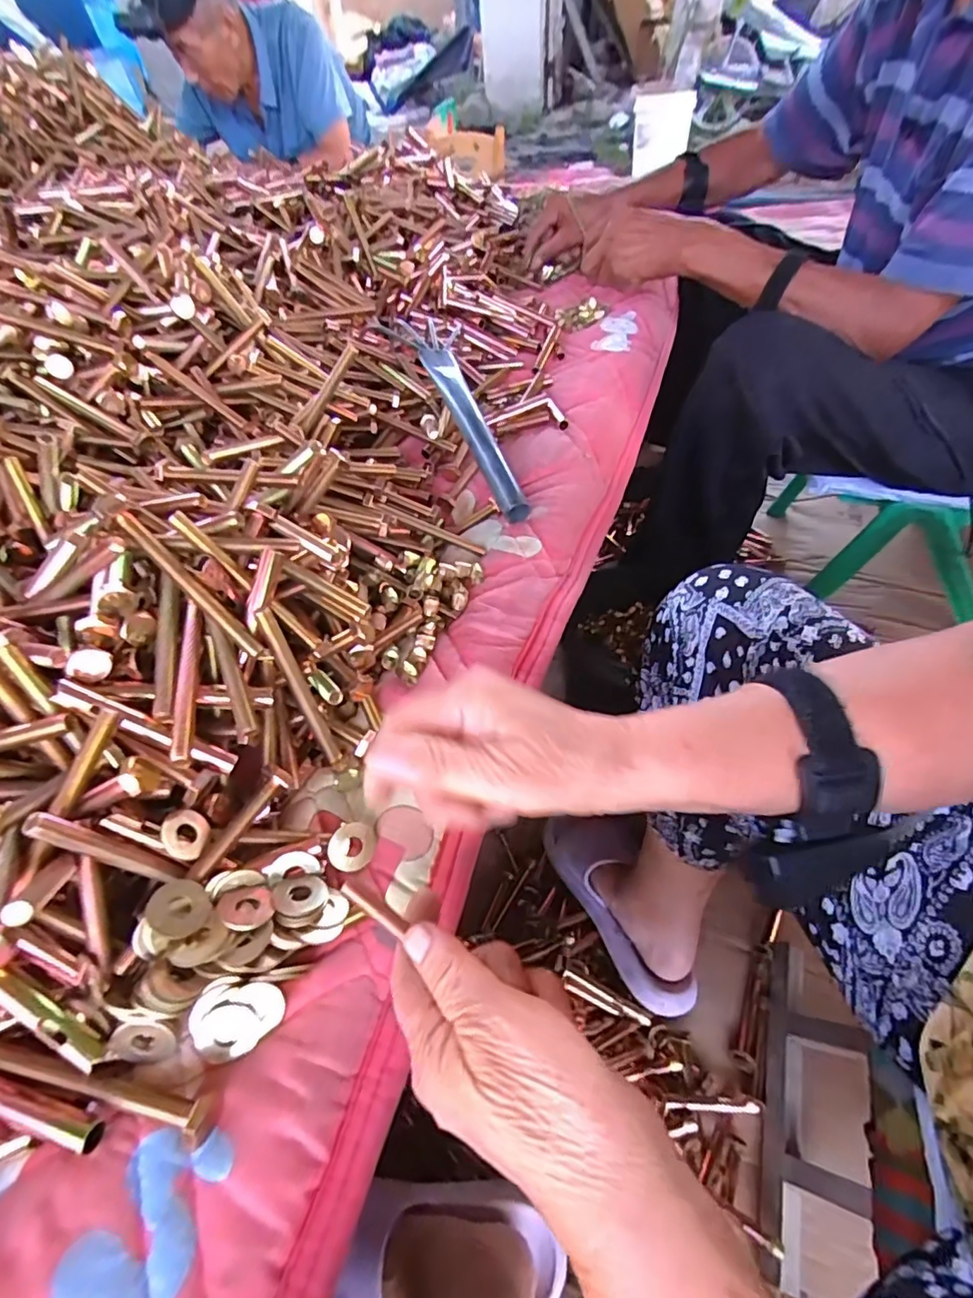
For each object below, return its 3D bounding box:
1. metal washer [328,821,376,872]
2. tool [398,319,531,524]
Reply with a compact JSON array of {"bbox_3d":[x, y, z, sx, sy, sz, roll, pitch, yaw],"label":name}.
[{"bbox_3d":[-0.071,0.104,0.296,0.023,0.004,0.024,6,61,-11],"label":"metal washer"},{"bbox_3d":[-0.022,-0.226,0.529,0.032,0.023,0.268,-19,65,-11],"label":"tool"}]

